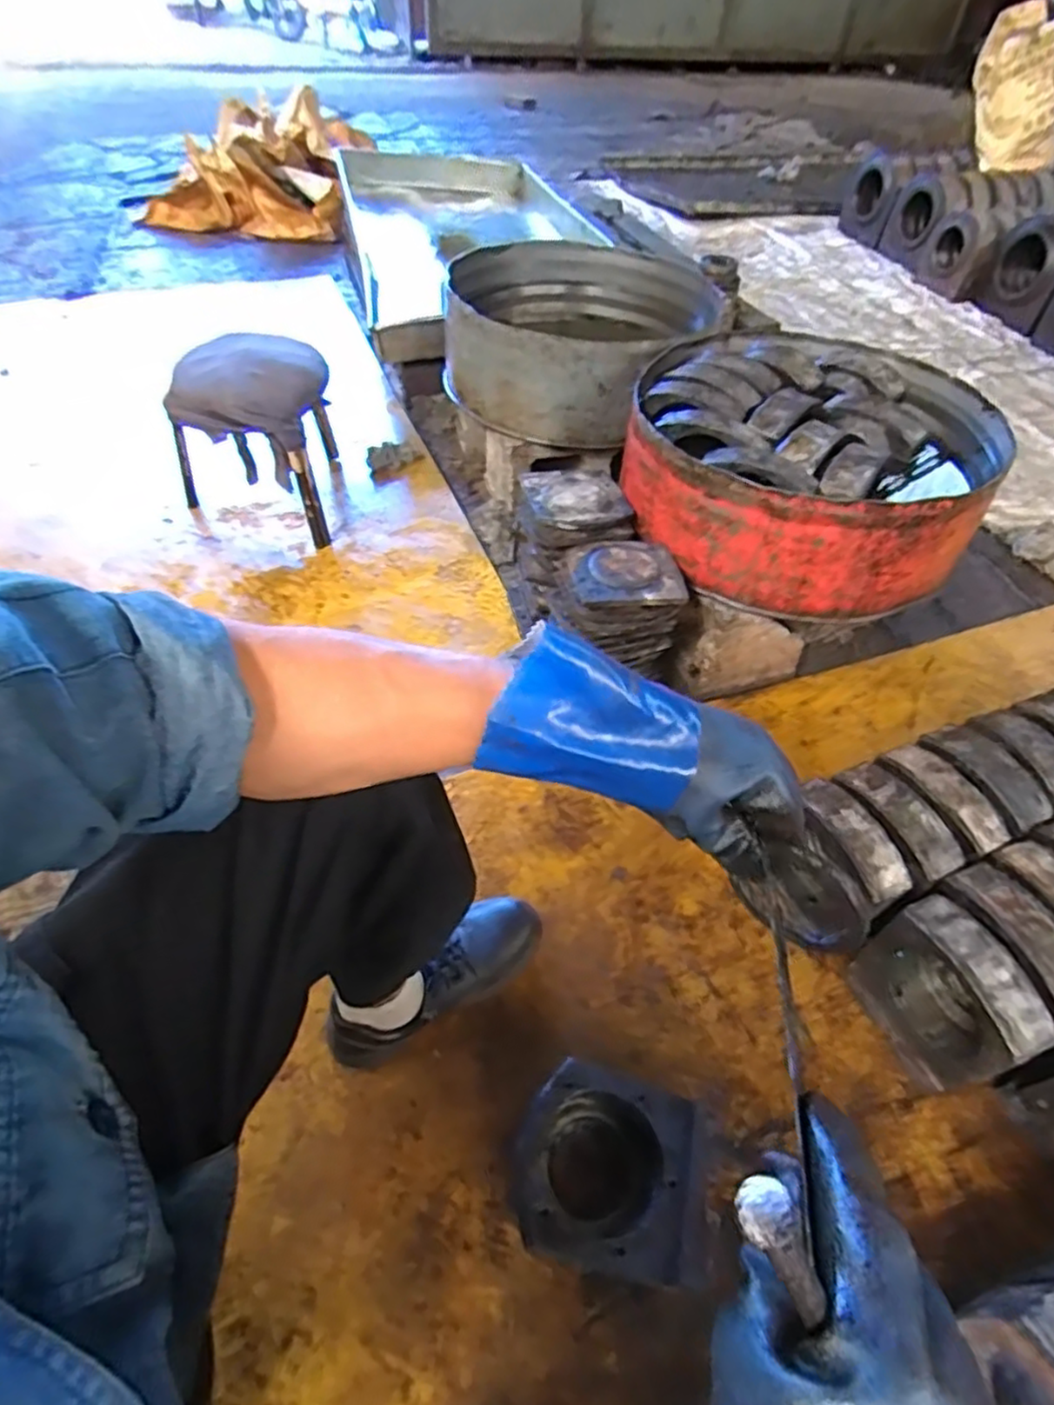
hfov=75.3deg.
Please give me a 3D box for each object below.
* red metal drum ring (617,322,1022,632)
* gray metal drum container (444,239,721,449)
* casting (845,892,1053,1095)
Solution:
[{"bbox_3d":[0.449,-0.388,1.114,0.553,0.181,0.526,1,48,-2],"label":"red metal drum ring"},{"bbox_3d":[0.094,-0.771,1.436,0.508,0.205,0.547,5,48,2],"label":"gray metal drum container"},{"bbox_3d":[0.453,0.323,0.753,0.078,0.187,0.161,-14,51,-15],"label":"casting"}]

